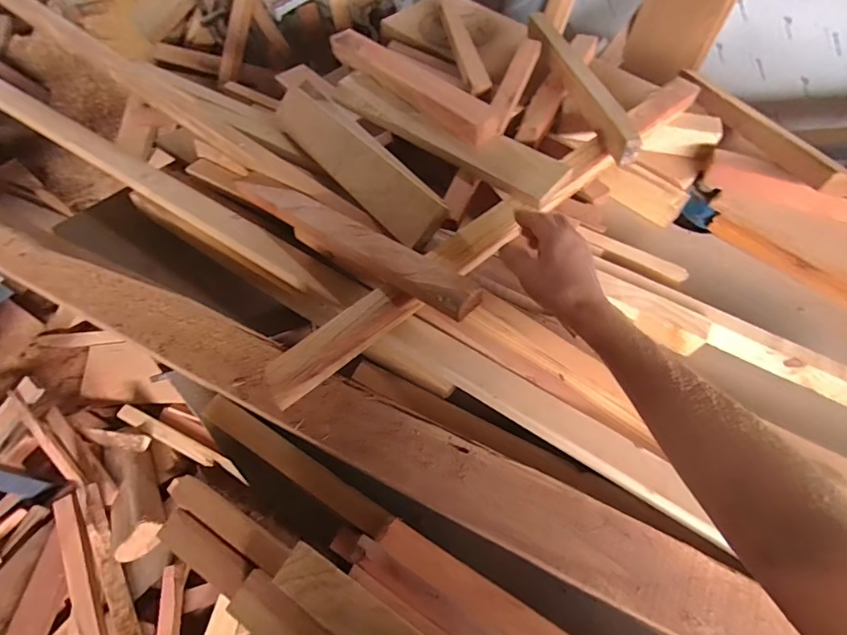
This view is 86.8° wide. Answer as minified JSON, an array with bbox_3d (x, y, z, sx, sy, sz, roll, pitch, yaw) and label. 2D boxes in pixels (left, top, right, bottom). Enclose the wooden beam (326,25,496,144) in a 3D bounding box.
[{"bbox_3d":[-0.025,-0.371,0.704,0.060,0.049,0.378,-36,65,-19],"label":"wooden beam"}]

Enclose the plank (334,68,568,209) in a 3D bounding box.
[{"bbox_3d":[0.013,-0.286,0.684,0.441,0.022,0.067,36,91,27],"label":"plank"}]

